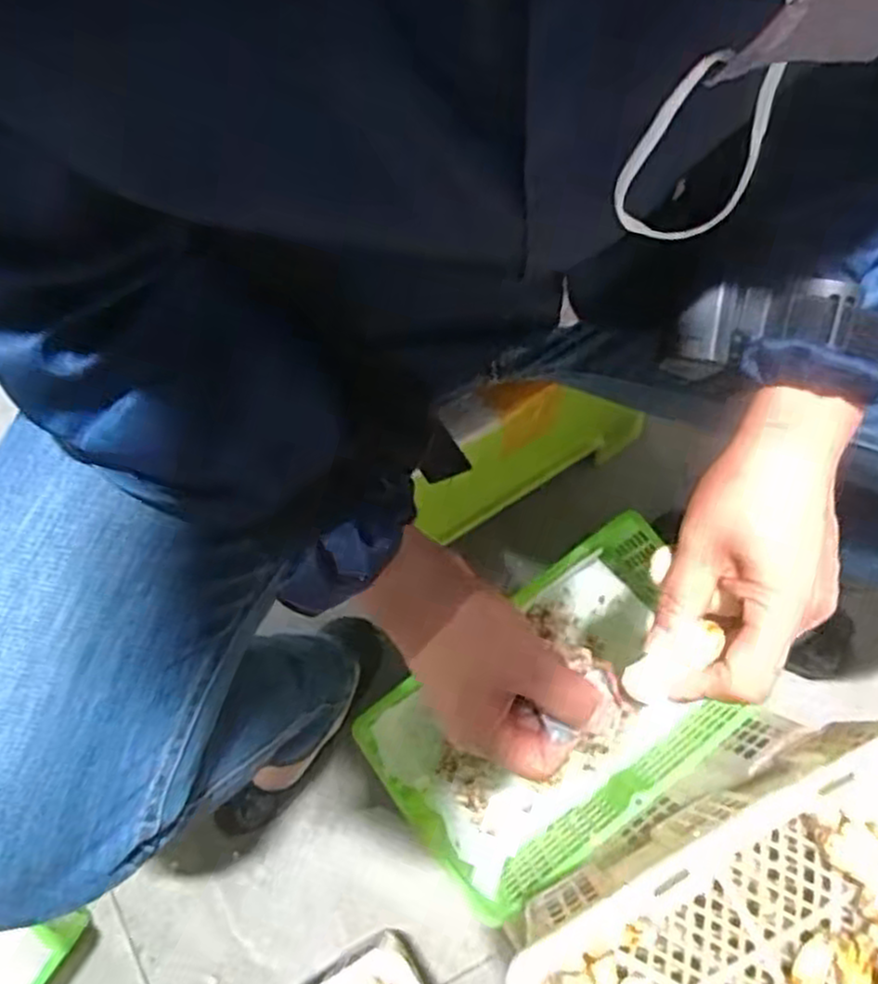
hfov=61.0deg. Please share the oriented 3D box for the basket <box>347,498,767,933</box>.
[{"bbox_3d":[0.113,0.202,0.729,0.344,0.101,0.207,-37,80,-7],"label":"basket"}]

